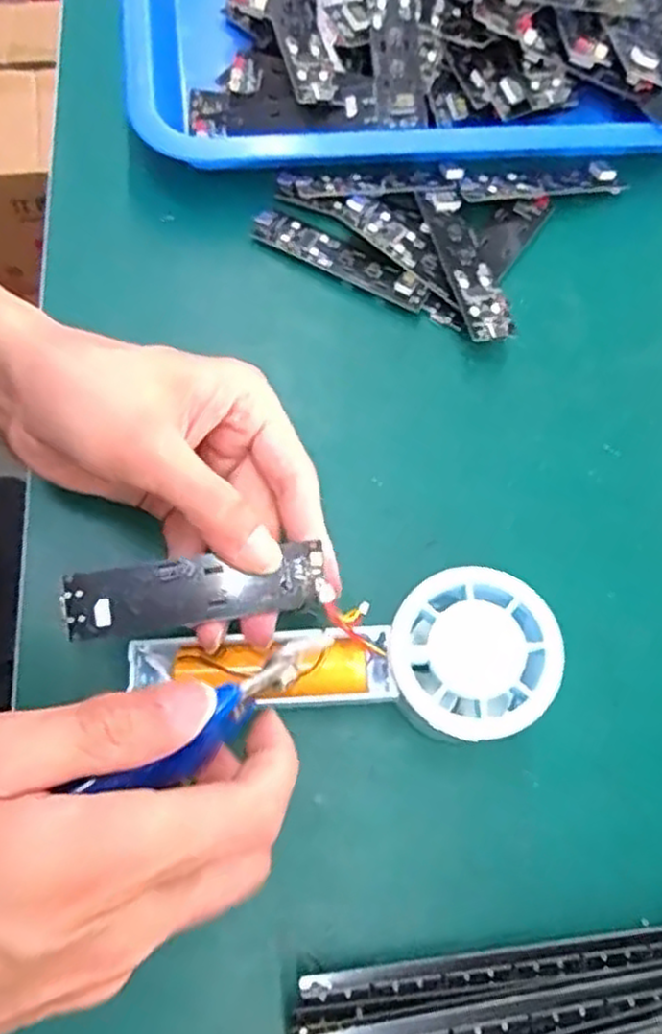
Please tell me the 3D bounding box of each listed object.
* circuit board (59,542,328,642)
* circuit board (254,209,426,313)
[{"bbox_3d":[-0.048,0.027,0.264,0.087,0.007,0.022,-5,70,-8],"label":"circuit board"},{"bbox_3d":[0.004,-0.127,0.368,0.094,0.013,0.020,29,71,7],"label":"circuit board"}]

